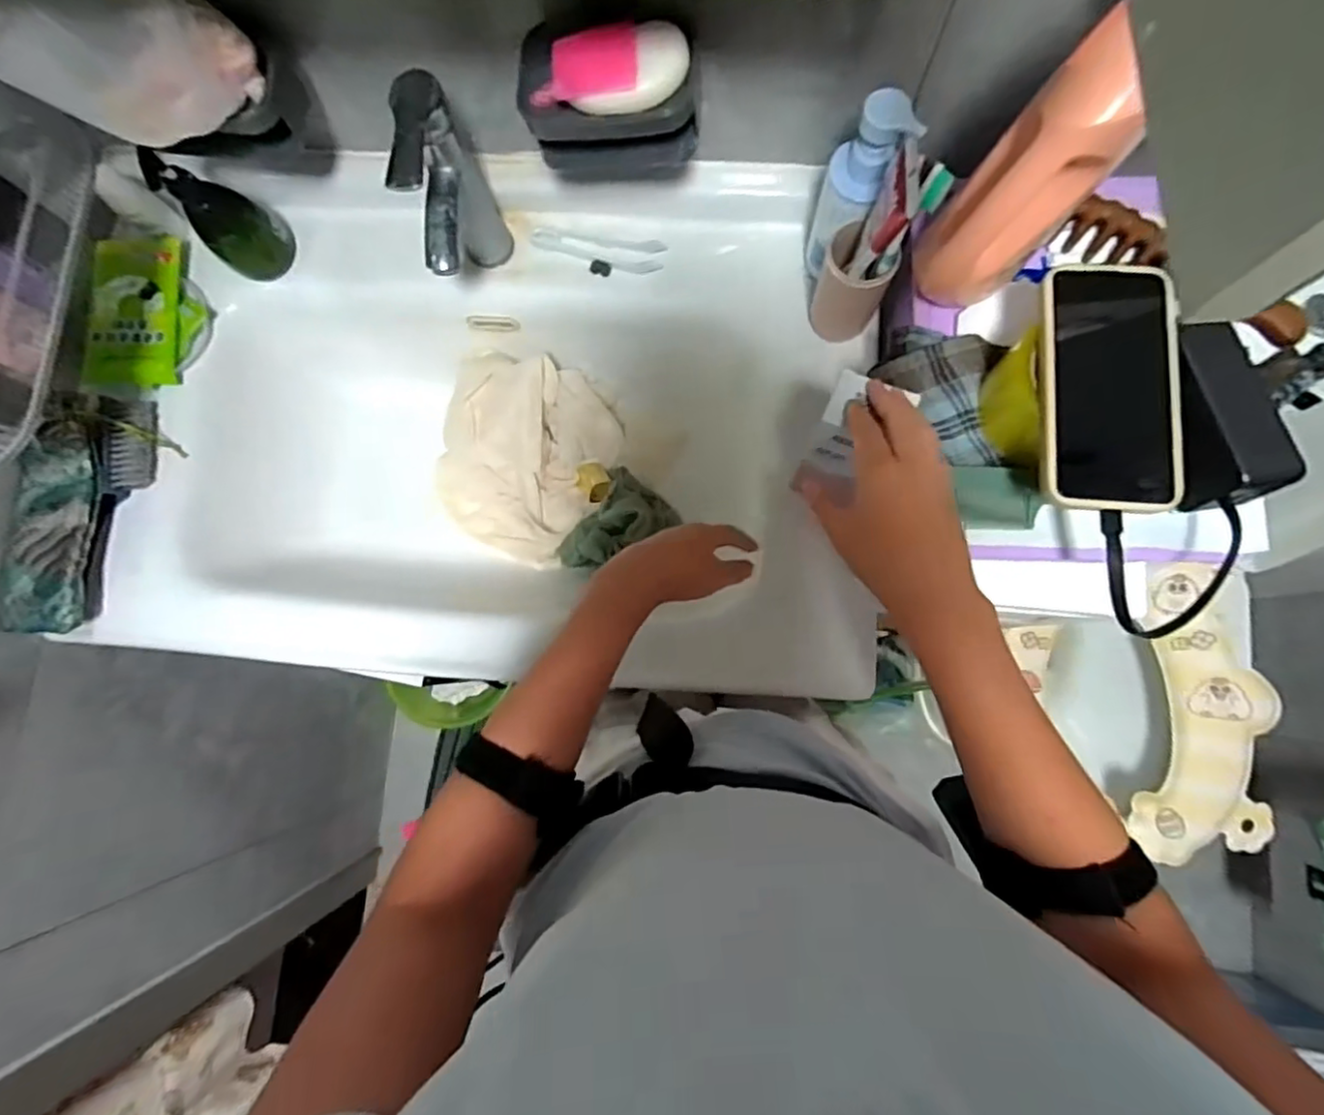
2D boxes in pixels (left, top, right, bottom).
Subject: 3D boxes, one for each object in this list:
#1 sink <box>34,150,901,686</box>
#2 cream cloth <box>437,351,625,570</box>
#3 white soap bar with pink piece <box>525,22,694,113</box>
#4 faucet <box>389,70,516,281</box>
[{"bbox_3d":[-0.163,-0.125,0.655,0.702,0.170,0.488,4,82,4],"label":"sink"},{"bbox_3d":[-0.155,-0.119,0.692,0.185,0.096,0.214,25,84,7],"label":"cream cloth"},{"bbox_3d":[-0.038,-0.342,0.436,0.109,0.032,0.041,2,82,4],"label":"white soap bar with pink piece"},{"bbox_3d":[-0.178,-0.305,0.540,0.047,0.186,0.136,-11,81,2],"label":"faucet"}]

